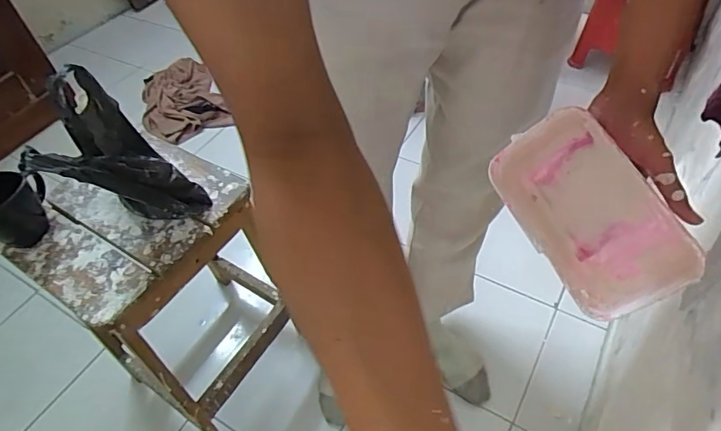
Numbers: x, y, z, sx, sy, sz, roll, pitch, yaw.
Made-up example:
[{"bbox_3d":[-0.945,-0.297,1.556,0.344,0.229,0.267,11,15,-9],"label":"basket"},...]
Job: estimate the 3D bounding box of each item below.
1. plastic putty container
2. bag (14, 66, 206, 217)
[{"bbox_3d":[0.223,-0.003,0.460,0.108,0.078,0.186,-40,70,24],"label":"plastic putty container"},{"bbox_3d":[-0.334,-0.083,0.653,0.164,0.204,0.138,-25,52,-15],"label":"bag"}]

